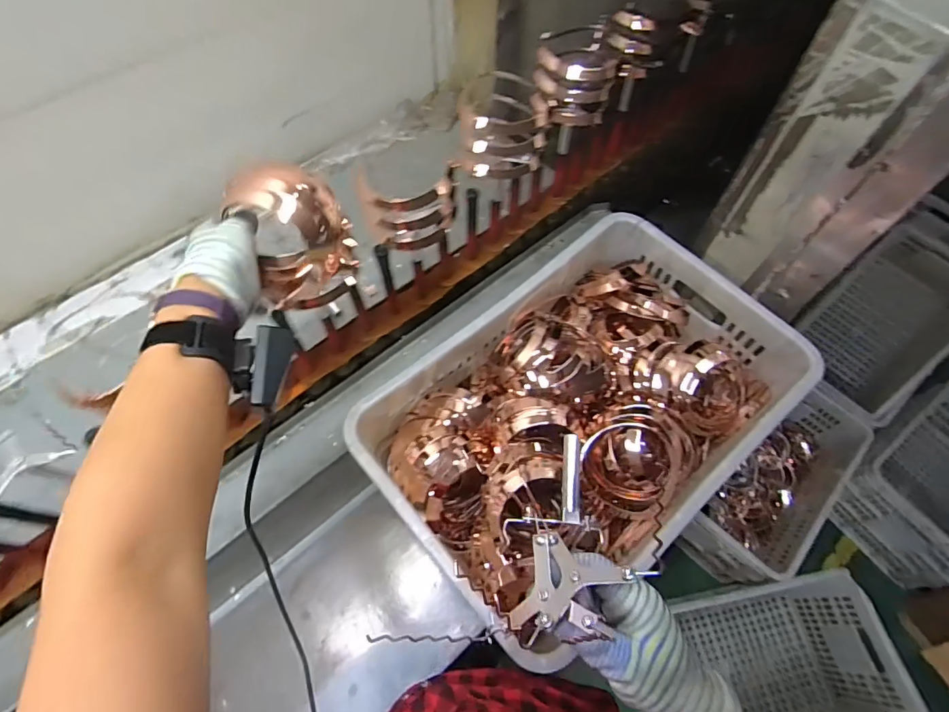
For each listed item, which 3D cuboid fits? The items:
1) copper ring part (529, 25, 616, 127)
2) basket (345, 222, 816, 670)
[{"bbox_3d":[0.140,-0.399,0.703,0.102,0.092,0.102,9,65,6],"label":"copper ring part"},{"bbox_3d":[0.149,0.068,0.667,0.541,0.148,0.355,-39,69,-16],"label":"basket"}]

